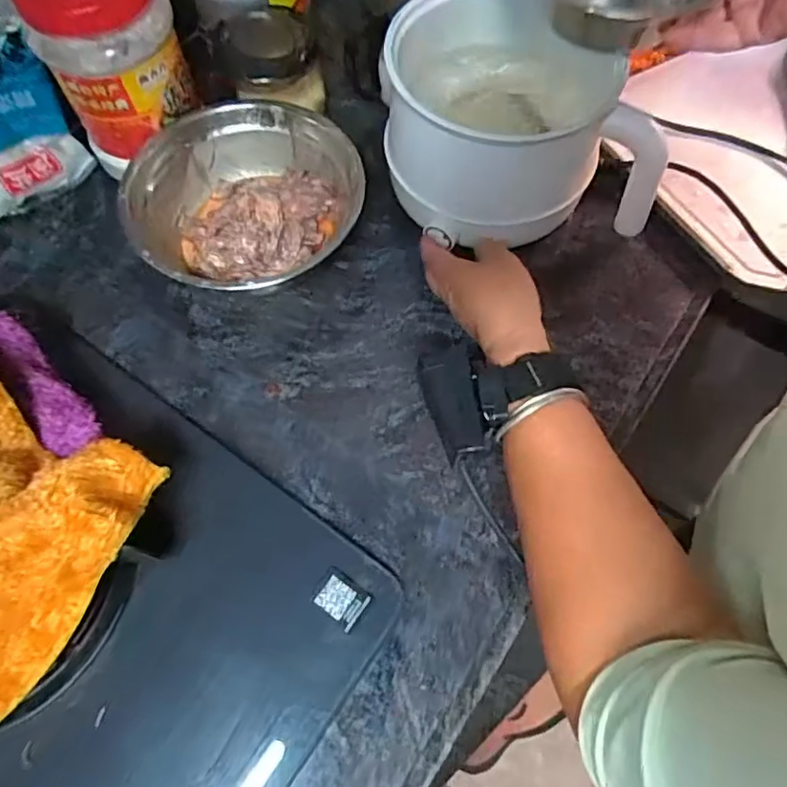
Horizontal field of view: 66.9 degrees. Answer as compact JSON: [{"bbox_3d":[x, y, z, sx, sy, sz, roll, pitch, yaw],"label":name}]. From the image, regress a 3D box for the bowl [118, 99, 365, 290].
[{"bbox_3d":[-0.117,-0.149,0.482,0.175,0.067,0.163,1,66,-2],"label":"bowl"}]

